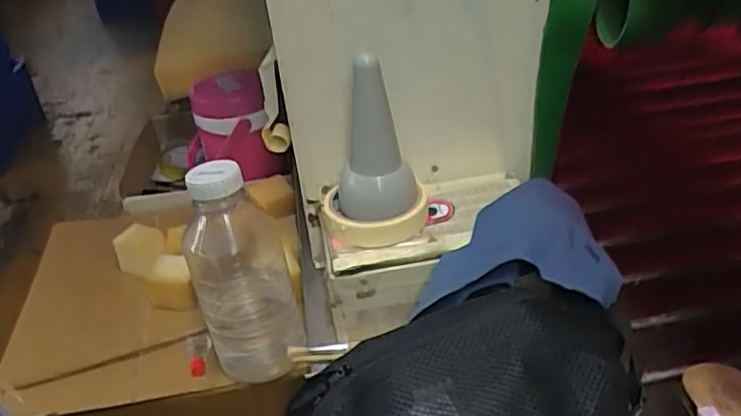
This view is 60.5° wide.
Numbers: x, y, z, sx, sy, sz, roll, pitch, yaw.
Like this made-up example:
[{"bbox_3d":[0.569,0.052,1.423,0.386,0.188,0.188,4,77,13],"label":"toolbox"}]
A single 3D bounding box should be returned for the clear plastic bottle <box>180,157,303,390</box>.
[{"bbox_3d":[-0.124,0.057,0.615,0.091,0.215,0.091,-12,32,-11],"label":"clear plastic bottle"}]

